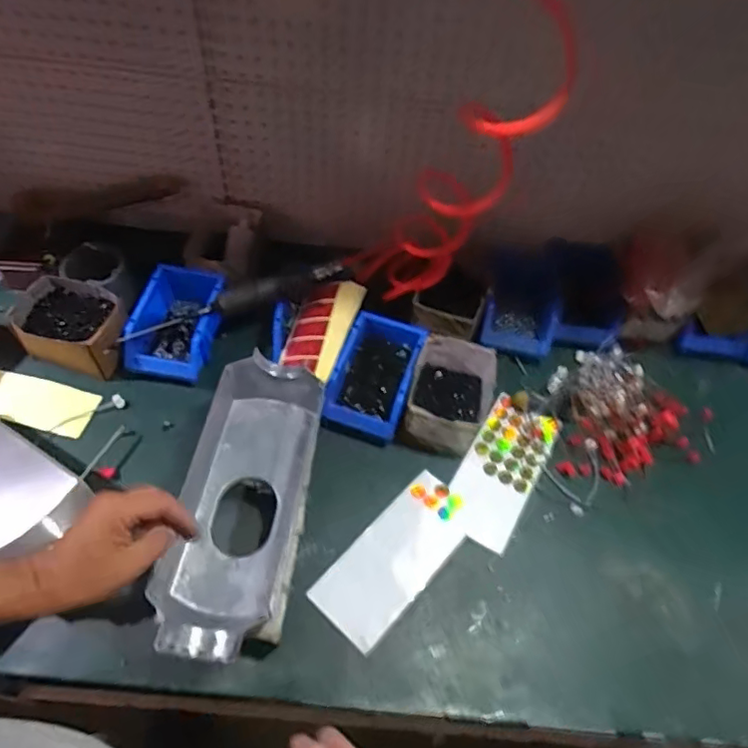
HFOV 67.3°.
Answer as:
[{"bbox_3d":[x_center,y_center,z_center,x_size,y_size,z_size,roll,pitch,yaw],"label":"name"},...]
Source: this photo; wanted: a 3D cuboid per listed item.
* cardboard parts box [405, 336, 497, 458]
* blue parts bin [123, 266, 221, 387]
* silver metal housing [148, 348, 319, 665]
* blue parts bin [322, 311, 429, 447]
[{"bbox_3d":[0.117,0.033,0.848,0.115,0.096,0.165,16,56,6],"label":"cardboard parts box"},{"bbox_3d":[-0.307,-0.080,0.887,0.123,0.080,0.171,9,55,2],"label":"blue parts bin"},{"bbox_3d":[-0.163,0.150,0.705,0.146,0.067,0.365,8,55,1],"label":"silver metal housing"},{"bbox_3d":[0.002,0.000,0.864,0.115,0.071,0.194,17,56,7],"label":"blue parts bin"}]

